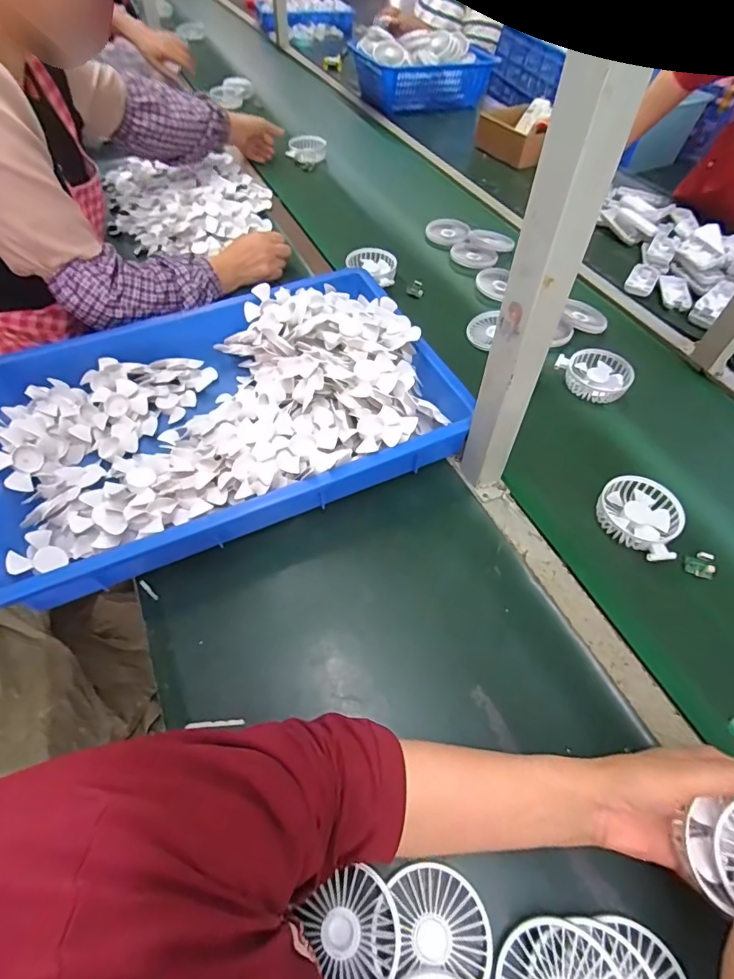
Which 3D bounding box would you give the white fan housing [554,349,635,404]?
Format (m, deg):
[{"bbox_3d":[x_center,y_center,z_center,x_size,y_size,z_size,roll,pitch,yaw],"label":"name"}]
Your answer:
[{"bbox_3d":[0.336,-0.172,0.704,0.102,0.029,0.081,35,60,21],"label":"white fan housing"}]

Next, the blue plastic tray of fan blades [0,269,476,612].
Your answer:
[{"bbox_3d":[-0.181,-0.113,0.612,0.548,0.089,0.370,-20,57,-15],"label":"blue plastic tray of fan blades"}]

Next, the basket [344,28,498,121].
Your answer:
[{"bbox_3d":[0.157,-1.246,1.407,0.428,0.138,0.231,-26,60,-20],"label":"basket"}]

